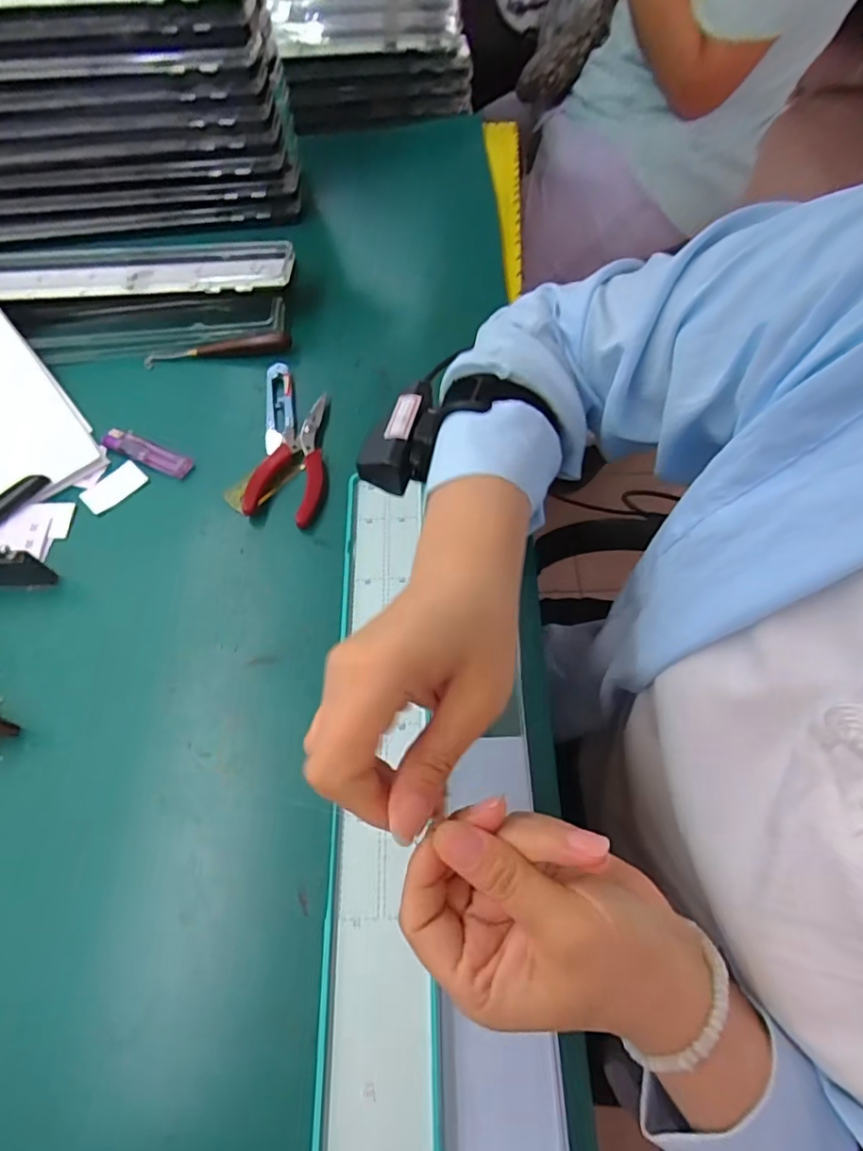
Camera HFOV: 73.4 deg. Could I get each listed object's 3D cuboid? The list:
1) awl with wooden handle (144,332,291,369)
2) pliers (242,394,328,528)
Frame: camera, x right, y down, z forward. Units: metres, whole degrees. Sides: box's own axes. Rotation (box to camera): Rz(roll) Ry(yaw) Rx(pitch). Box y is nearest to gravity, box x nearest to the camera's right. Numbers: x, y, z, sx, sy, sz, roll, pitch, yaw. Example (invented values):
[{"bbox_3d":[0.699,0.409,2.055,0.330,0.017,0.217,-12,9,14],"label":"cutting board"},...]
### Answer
[{"bbox_3d":[-0.187,-0.197,0.507,0.127,0.020,0.013,-3,61,0],"label":"awl with wooden handle"},{"bbox_3d":[-0.099,-0.093,0.451,0.052,0.010,0.120,14,62,9],"label":"pliers"}]

